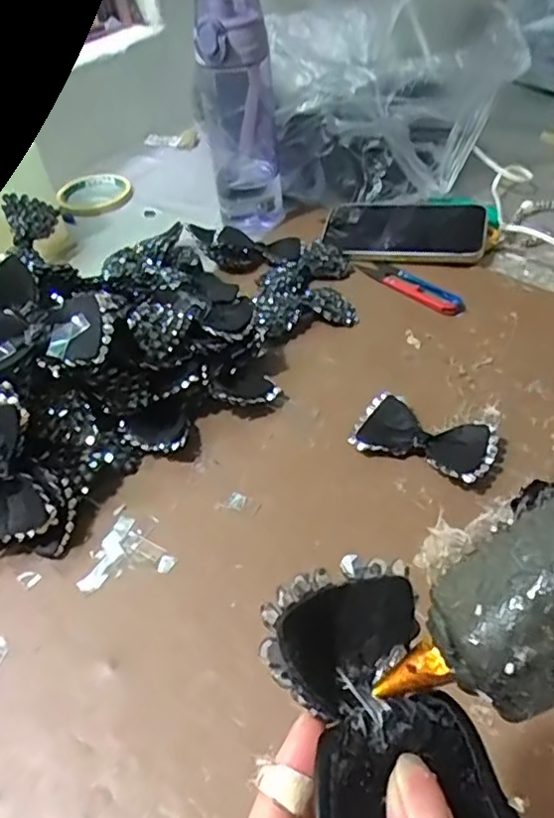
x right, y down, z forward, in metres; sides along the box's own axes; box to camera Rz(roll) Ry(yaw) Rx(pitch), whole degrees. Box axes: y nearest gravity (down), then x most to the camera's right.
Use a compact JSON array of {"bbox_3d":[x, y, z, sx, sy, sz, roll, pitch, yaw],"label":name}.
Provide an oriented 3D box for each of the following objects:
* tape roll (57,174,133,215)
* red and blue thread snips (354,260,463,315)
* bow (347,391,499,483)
[{"bbox_3d":[-0.223,-0.265,0.763,0.089,0.014,0.095,-11,45,-5],"label":"tape roll"},{"bbox_3d":[0.120,-0.119,0.578,0.028,0.007,0.123,-33,51,-24],"label":"red and blue thread snips"},{"bbox_3d":[0.104,0.022,0.436,0.093,0.017,0.052,20,51,24],"label":"bow"}]

